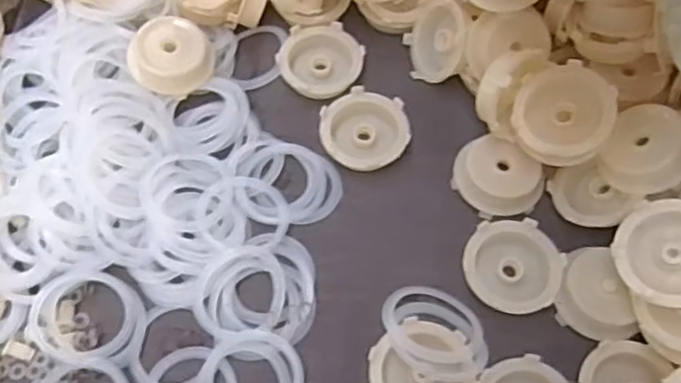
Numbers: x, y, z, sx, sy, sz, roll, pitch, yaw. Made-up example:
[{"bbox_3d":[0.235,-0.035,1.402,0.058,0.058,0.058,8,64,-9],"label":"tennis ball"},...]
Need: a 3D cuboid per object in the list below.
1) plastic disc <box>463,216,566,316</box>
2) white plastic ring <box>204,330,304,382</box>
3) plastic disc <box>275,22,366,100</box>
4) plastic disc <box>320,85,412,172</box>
[{"bbox_3d":[0.098,0.043,0.385,0.054,0.015,0.053,0,63,0],"label":"plastic disc"},{"bbox_3d":[-0.046,0.101,0.360,0.052,0.004,0.052,-2,71,7],"label":"white plastic ring"},{"bbox_3d":[-0.013,-0.086,0.449,0.053,0.013,0.054,0,63,0],"label":"plastic disc"},{"bbox_3d":[0.015,-0.038,0.427,0.053,0.016,0.055,0,63,0],"label":"plastic disc"}]

